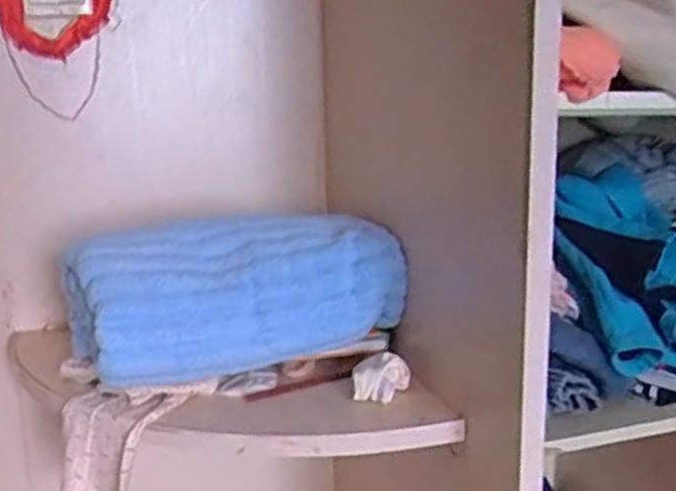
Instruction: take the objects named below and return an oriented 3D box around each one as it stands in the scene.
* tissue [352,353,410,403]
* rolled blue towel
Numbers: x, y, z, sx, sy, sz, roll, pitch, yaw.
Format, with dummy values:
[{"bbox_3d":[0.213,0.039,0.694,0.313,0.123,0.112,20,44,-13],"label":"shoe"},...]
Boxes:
[{"bbox_3d":[0.047,0.149,0.818,0.066,0.035,0.047,0,13,7],"label":"tissue"},{"bbox_3d":[-0.112,0.051,0.859,0.367,0.132,0.149,-9,15,-29],"label":"rolled blue towel"}]

